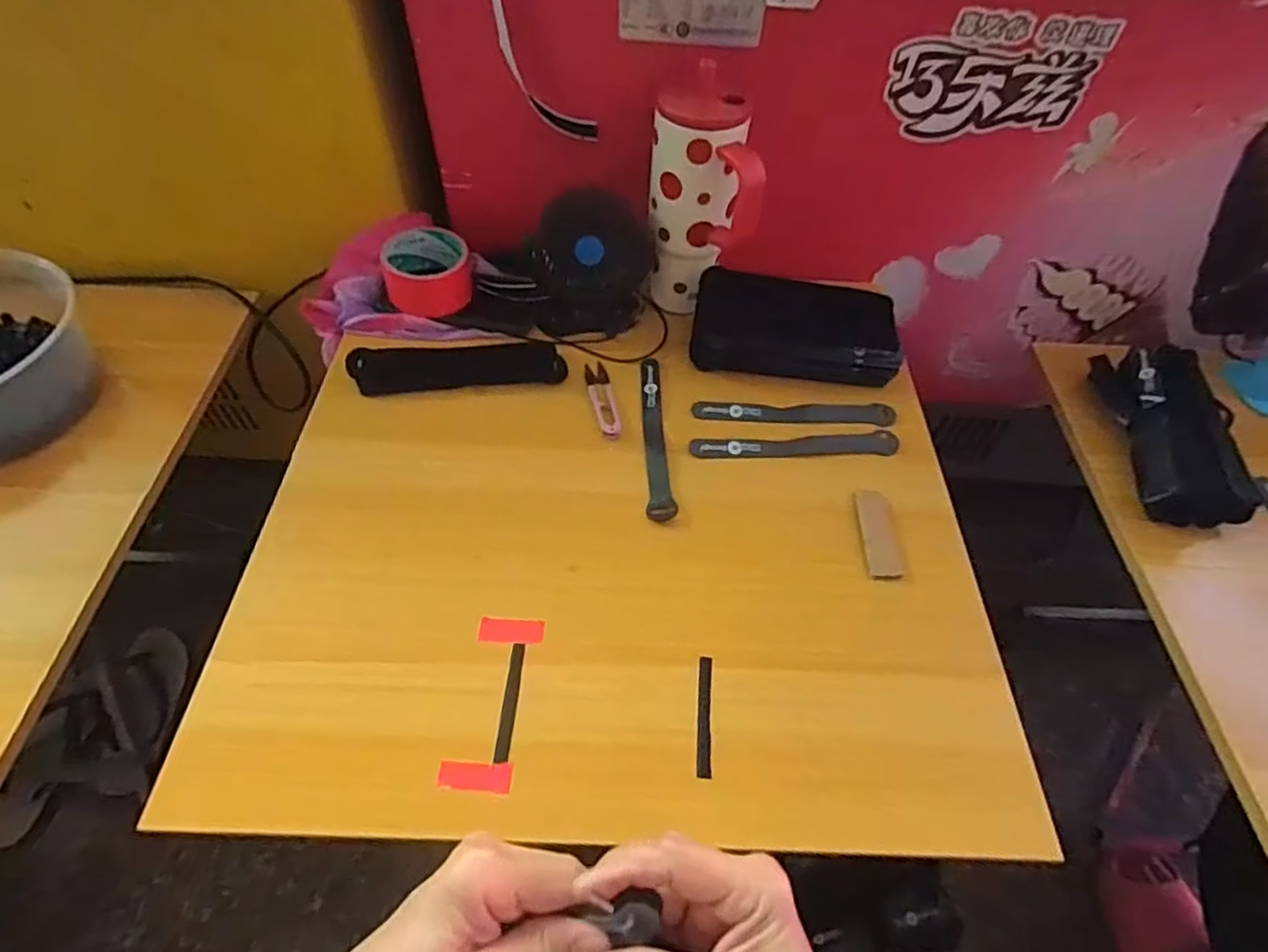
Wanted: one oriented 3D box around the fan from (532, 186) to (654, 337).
[{"bbox_3d":[-0.042,-0.214,0.663,0.116,0.120,0.062,-1,54,-5],"label":"fan"}]

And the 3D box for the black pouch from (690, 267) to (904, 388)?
[{"bbox_3d":[0.163,-0.146,0.657,0.206,0.076,0.069,10,54,4],"label":"black pouch"}]

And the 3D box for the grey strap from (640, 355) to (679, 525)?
[{"bbox_3d":[0.019,-0.042,0.616,0.024,0.008,0.198,-1,54,-5],"label":"grey strap"}]

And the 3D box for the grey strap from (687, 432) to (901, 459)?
[{"bbox_3d":[0.150,-0.029,0.612,0.191,0.011,0.025,0,54,-4],"label":"grey strap"}]

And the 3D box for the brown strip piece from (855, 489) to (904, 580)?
[{"bbox_3d":[0.210,0.049,0.558,0.032,0.005,0.088,5,53,0],"label":"brown strip piece"}]

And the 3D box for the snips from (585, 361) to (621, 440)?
[{"bbox_3d":[-0.030,-0.077,0.640,0.022,0.010,0.103,-8,55,-10],"label":"snips"}]

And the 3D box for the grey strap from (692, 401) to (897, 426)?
[{"bbox_3d":[0.157,-0.062,0.641,0.195,0.006,0.030,3,47,0],"label":"grey strap"}]

